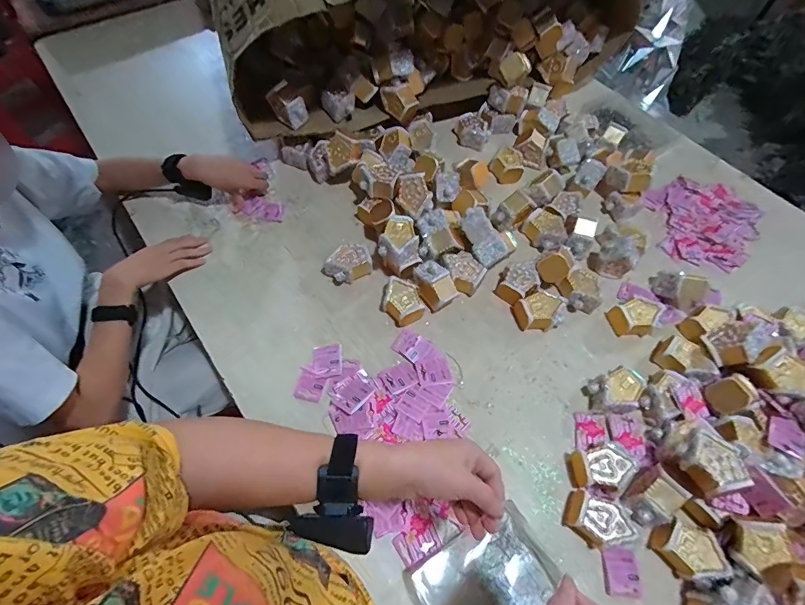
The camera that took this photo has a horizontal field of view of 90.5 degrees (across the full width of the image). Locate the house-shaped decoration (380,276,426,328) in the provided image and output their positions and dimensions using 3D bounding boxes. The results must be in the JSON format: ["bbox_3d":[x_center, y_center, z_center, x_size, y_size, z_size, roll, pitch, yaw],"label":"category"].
[{"bbox_3d":[-0.001,-0.003,0.716,0.066,0.044,0.082,-41,69,-20],"label":"house-shaped decoration"}]

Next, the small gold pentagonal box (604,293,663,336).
[{"bbox_3d":[0.423,0.026,0.721,0.082,0.043,0.066,-19,63,-11],"label":"small gold pentagonal box"}]

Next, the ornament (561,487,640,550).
[{"bbox_3d":[0.276,0.308,0.561,0.079,0.045,0.063,22,63,11],"label":"ornament"}]

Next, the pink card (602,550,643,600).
[{"bbox_3d":[0.300,0.372,0.547,0.050,0.010,0.055,1,61,0],"label":"pink card"}]

